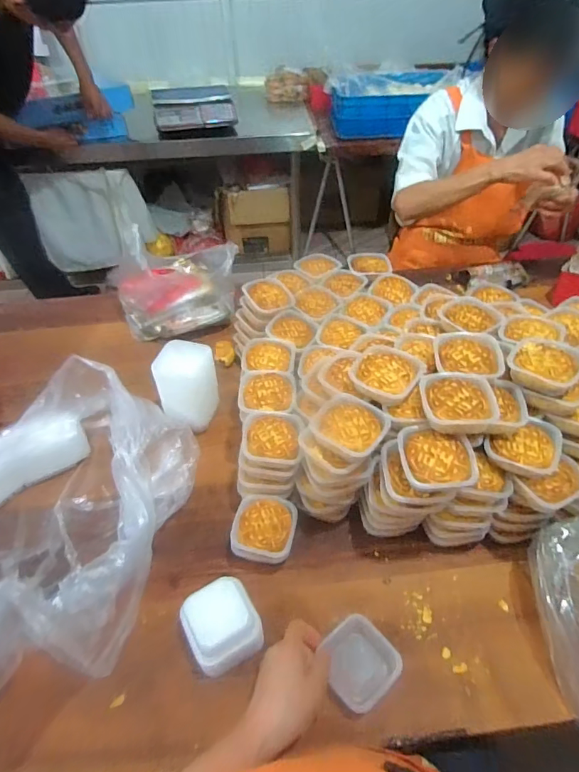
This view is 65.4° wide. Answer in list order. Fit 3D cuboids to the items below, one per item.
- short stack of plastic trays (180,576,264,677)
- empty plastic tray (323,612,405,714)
[{"bbox_3d":[-0.078,0.274,0.525,0.081,0.075,0.077,-25,50,-20],"label":"short stack of plastic trays"},{"bbox_3d":[0.079,0.314,0.513,0.074,0.024,0.078,-33,54,-26],"label":"empty plastic tray"}]

